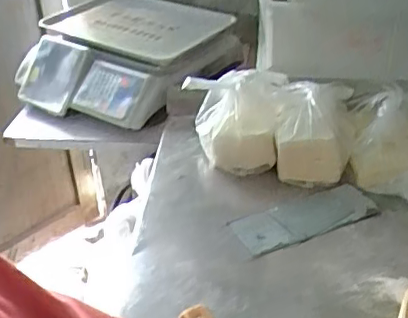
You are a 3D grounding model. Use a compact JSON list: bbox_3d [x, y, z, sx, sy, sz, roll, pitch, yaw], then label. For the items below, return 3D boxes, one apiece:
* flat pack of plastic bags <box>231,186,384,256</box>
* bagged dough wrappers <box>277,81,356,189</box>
[{"bbox_3d":[0.132,0.077,0.753,0.190,0.009,0.079,-11,34,-19],"label":"flat pack of plastic bags"},{"bbox_3d":[0.164,-0.049,0.859,0.109,0.107,0.160,8,34,10],"label":"bagged dough wrappers"}]

